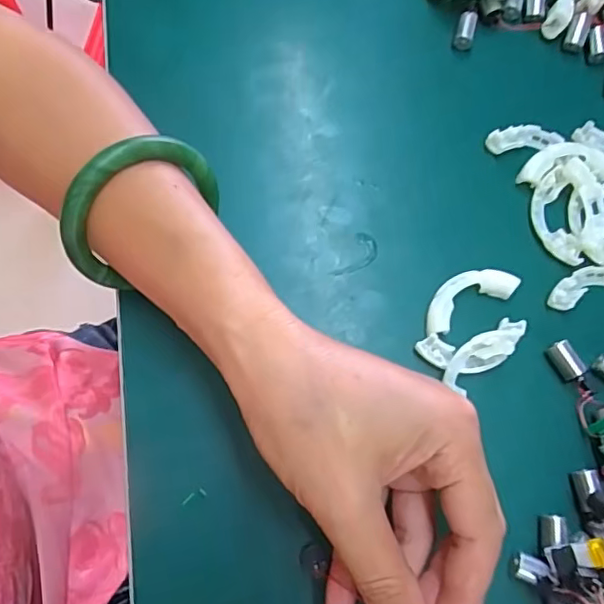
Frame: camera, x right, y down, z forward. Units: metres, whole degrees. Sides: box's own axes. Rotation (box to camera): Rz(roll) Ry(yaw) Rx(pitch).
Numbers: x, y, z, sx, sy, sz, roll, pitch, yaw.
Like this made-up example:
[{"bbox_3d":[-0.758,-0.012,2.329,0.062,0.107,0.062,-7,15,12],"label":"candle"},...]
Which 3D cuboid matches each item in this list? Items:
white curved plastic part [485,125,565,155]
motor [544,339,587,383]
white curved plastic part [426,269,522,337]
[{"bbox_3d":[0.129,-0.095,0.337,0.043,0.009,0.013,-7,75,-1],"label":"white curved plastic part"},{"bbox_3d":[0.137,0.031,0.302,0.010,0.012,0.021,-30,76,-7],"label":"motor"},{"bbox_3d":[0.087,-0.003,0.309,0.056,0.006,0.023,-28,76,-7],"label":"white curved plastic part"}]

